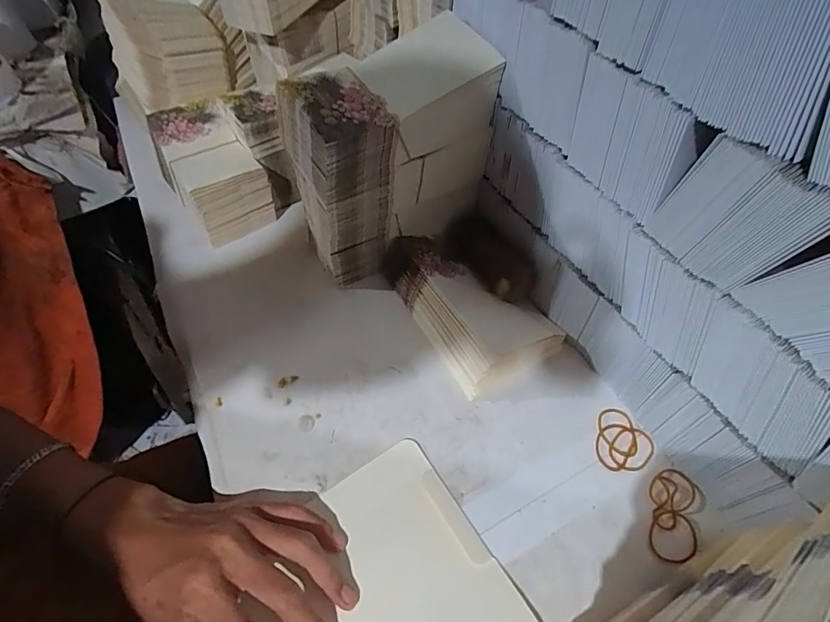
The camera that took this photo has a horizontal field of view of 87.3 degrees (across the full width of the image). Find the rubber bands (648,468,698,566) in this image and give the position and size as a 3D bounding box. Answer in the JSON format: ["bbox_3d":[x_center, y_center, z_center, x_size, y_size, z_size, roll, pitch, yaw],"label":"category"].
[{"bbox_3d":[0.196,0.154,0.331,0.034,0.004,0.069,17,55,13],"label":"rubber bands"}]

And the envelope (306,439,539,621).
[{"bbox_3d":[-0.023,0.198,0.294,0.158,0.008,0.164,-29,58,-19],"label":"envelope"}]

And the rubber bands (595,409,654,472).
[{"bbox_3d":[0.175,0.108,0.361,0.046,0.004,0.054,16,55,13],"label":"rubber bands"}]

